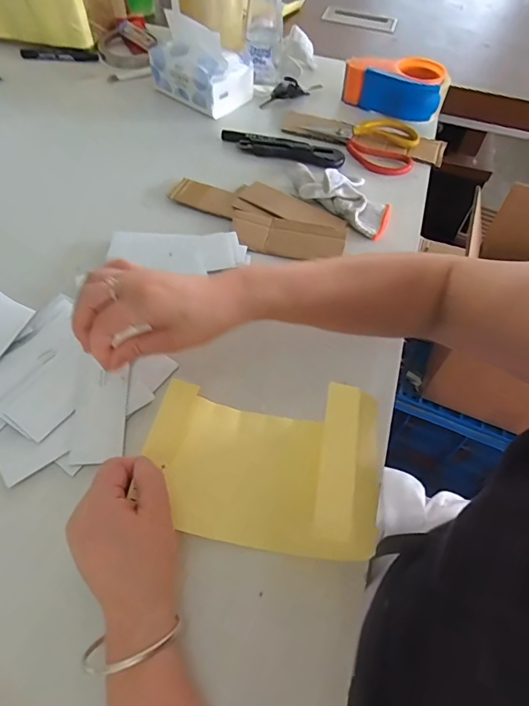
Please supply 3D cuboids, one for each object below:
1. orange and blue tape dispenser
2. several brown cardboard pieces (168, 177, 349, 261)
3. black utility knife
[{"bbox_3d":[0.212,-0.434,0.695,0.161,0.062,0.076,22,58,10],"label":"orange and blue tape dispenser"},{"bbox_3d":[-0.005,-0.179,0.543,0.222,0.011,0.102,33,60,17],"label":"several brown cardboard pieces"},{"bbox_3d":[0.022,-0.298,0.618,0.183,0.018,0.032,21,58,10],"label":"black utility knife"}]

